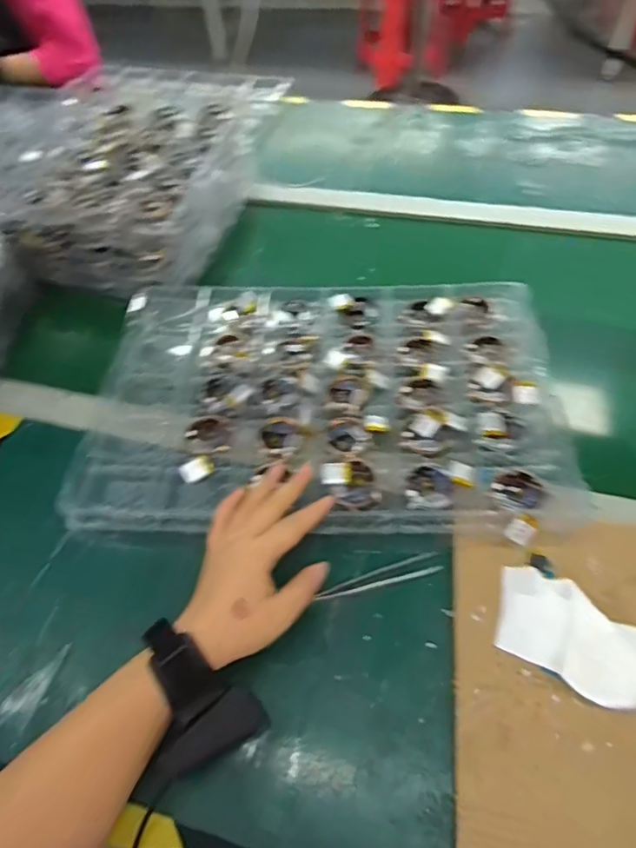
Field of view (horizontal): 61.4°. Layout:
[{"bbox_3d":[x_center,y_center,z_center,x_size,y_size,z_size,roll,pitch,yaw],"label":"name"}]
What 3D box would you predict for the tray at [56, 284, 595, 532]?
[{"bbox_3d":[0.003,-0.034,0.542,0.445,0.037,0.306,-1,54,4],"label":"tray"}]

